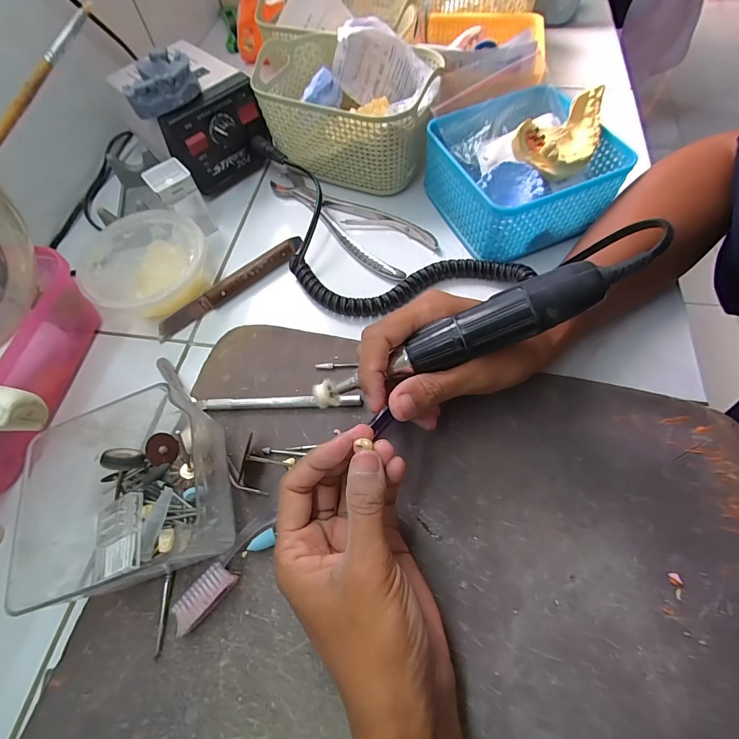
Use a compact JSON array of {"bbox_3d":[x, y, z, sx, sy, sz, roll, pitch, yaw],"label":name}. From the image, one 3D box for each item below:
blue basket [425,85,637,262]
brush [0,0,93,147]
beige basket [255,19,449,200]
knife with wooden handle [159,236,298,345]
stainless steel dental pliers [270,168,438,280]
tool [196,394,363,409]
[{"bbox_3d":[0.135,-0.174,0.343,0.131,0.066,0.136,-23,64,-9],"label":"blue basket"},{"bbox_3d":[-0.233,-0.148,0.238,0.006,0.007,0.192,43,96,21],"label":"brush"},{"bbox_3d":[-0.019,-0.260,0.384,0.173,0.090,0.123,21,66,13],"label":"beige basket"},{"bbox_3d":[-0.121,-0.075,0.336,0.147,0.012,0.015,-37,67,-15],"label":"knife with wooden handle"},{"bbox_3d":[-0.028,-0.147,0.367,0.186,0.006,0.063,34,69,19],"label":"stainless steel dental pliers"},{"bbox_3d":[-0.067,0.024,0.283,0.122,0.009,0.009,-1,63,2],"label":"tool"}]

